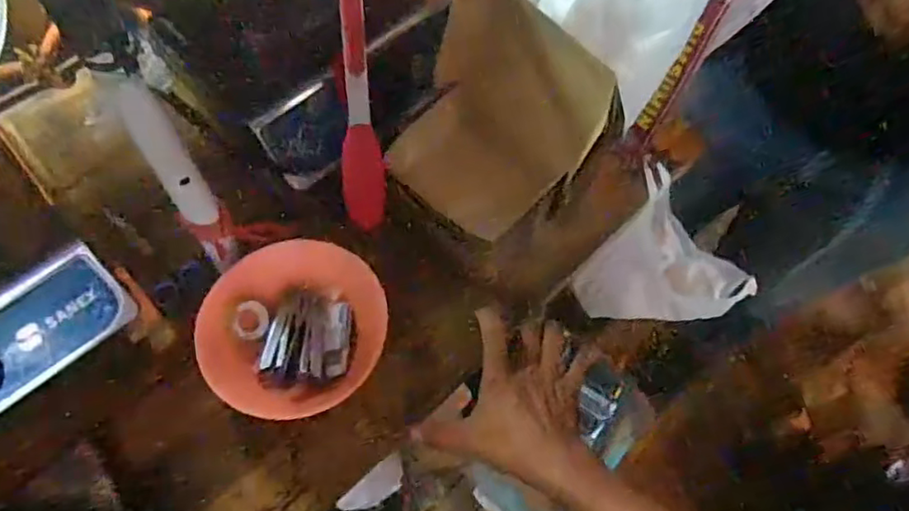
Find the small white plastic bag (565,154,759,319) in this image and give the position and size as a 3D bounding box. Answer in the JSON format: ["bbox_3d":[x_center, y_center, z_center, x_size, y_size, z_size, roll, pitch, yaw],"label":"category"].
[{"bbox_3d":[0.261,0.018,0.772,0.178,0.258,0.047,32,47,10],"label":"small white plastic bag"}]

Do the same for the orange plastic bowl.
[{"bbox_3d":[-0.146,0.069,0.574,0.160,0.056,0.156,1,61,-2],"label":"orange plastic bowl"}]

